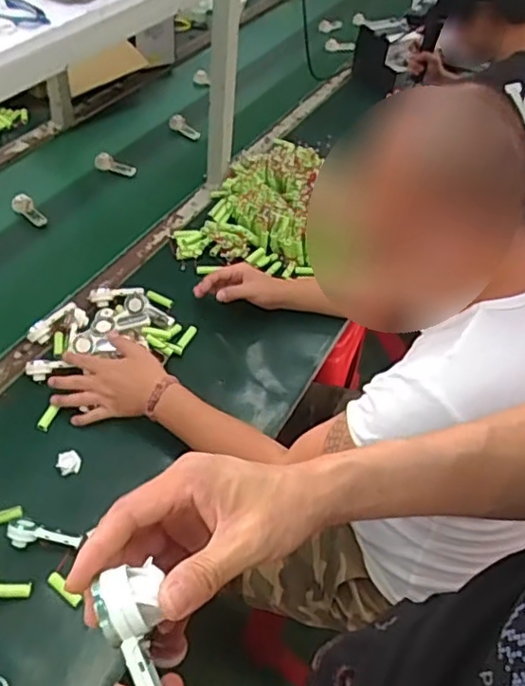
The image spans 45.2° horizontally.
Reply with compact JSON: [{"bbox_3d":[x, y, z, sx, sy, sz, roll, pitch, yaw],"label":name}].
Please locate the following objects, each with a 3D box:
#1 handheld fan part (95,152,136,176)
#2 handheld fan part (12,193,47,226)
[{"bbox_3d":[-0.331,-0.401,1.422,0.089,0.033,0.024,16,44,-20],"label":"handheld fan part"},{"bbox_3d":[-0.474,-0.271,1.285,0.082,0.023,0.037,43,52,-4],"label":"handheld fan part"}]

